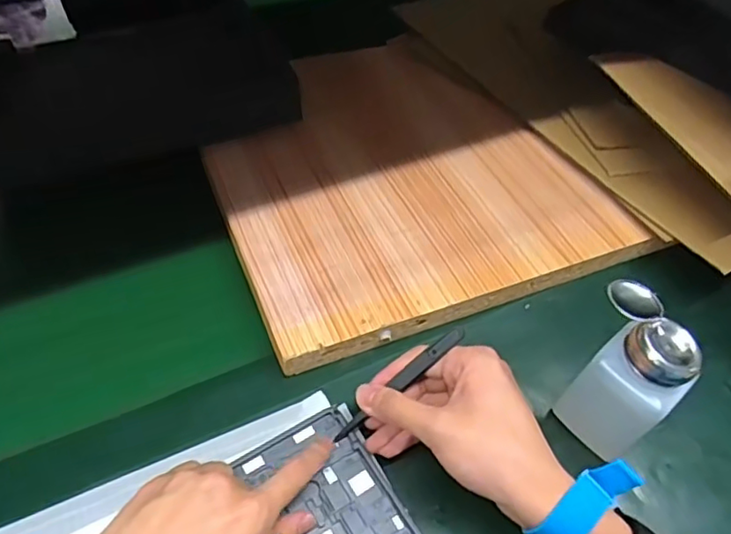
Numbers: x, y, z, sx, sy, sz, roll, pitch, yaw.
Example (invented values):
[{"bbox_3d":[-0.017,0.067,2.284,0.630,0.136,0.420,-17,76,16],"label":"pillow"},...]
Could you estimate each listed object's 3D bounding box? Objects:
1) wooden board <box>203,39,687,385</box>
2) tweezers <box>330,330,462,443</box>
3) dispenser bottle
[{"bbox_3d":[0.028,-0.098,0.544,0.329,0.028,0.339,-16,52,-18],"label":"wooden board"},{"bbox_3d":[0.021,0.075,0.368,0.108,0.012,0.012,-43,52,17],"label":"tweezers"},{"bbox_3d":[0.166,0.074,0.377,0.046,0.114,0.070,-32,58,-28],"label":"dispenser bottle"}]

